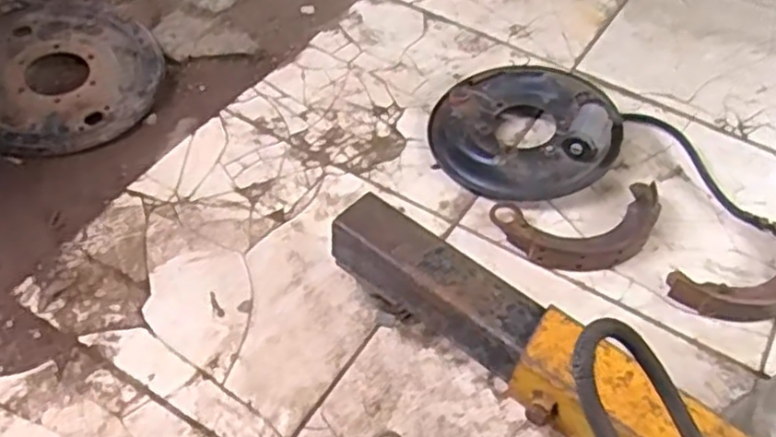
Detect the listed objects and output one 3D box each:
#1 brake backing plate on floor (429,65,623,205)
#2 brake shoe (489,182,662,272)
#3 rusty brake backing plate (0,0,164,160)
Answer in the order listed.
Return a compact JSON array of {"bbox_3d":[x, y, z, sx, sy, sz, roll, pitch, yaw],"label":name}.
[{"bbox_3d":[0.198,-0.137,1.043,0.259,0.090,0.248,1,51,-1],"label":"brake backing plate on floor"},{"bbox_3d":[0.261,0.010,0.952,0.222,0.043,0.119,-7,52,-8],"label":"brake shoe"},{"bbox_3d":[-0.497,-0.215,1.083,0.292,0.072,0.292,-24,56,-20],"label":"rusty brake backing plate"}]

